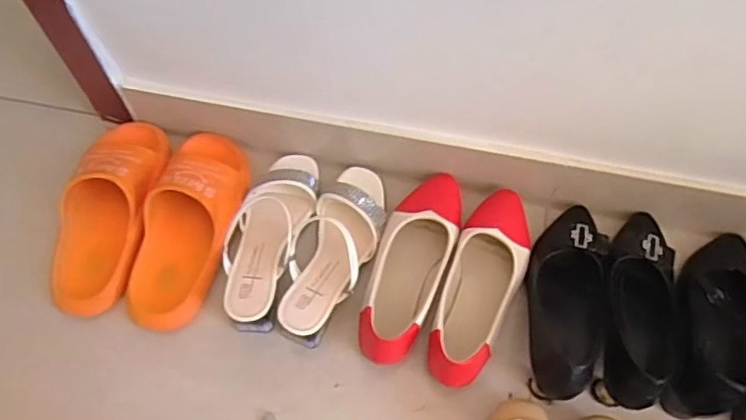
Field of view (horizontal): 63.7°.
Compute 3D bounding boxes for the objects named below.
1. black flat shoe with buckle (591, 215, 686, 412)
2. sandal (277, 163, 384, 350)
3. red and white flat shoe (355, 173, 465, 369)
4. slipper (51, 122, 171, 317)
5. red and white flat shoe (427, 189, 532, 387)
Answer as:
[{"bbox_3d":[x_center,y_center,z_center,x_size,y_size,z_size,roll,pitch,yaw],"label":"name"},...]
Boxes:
[{"bbox_3d":[0.304,0.112,0.690,0.085,0.095,0.249,18,51,7],"label":"black flat shoe with buckle"},{"bbox_3d":[-0.045,0.044,0.716,0.089,0.093,0.232,16,64,6],"label":"sandal"},{"bbox_3d":[0.046,0.060,0.716,0.085,0.050,0.253,21,64,8],"label":"red and white flat shoe"},{"bbox_3d":[-0.323,-0.003,0.737,0.103,0.070,0.254,6,63,1],"label":"slipper"},{"bbox_3d":[0.127,0.082,0.699,0.083,0.054,0.247,23,65,10],"label":"red and white flat shoe"}]

